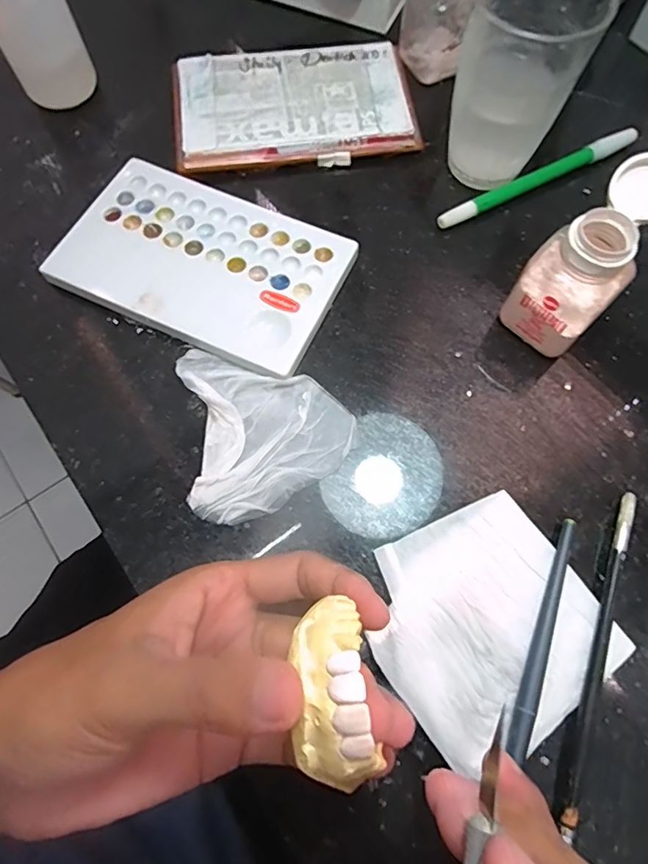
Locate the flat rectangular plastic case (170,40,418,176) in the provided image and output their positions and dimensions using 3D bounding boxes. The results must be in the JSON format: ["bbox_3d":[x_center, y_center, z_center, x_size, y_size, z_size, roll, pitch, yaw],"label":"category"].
[{"bbox_3d":[-0.020,-0.211,0.323,0.149,0.017,0.089,-7,70,-2],"label":"flat rectangular plastic case"}]

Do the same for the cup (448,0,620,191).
[{"bbox_3d":[0.106,-0.192,0.275,0.060,0.089,0.065,0,70,1],"label":"cup"}]

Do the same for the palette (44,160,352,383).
[{"bbox_3d":[-0.068,-0.095,0.283,0.152,0.013,0.095,25,72,9],"label":"palette"}]

